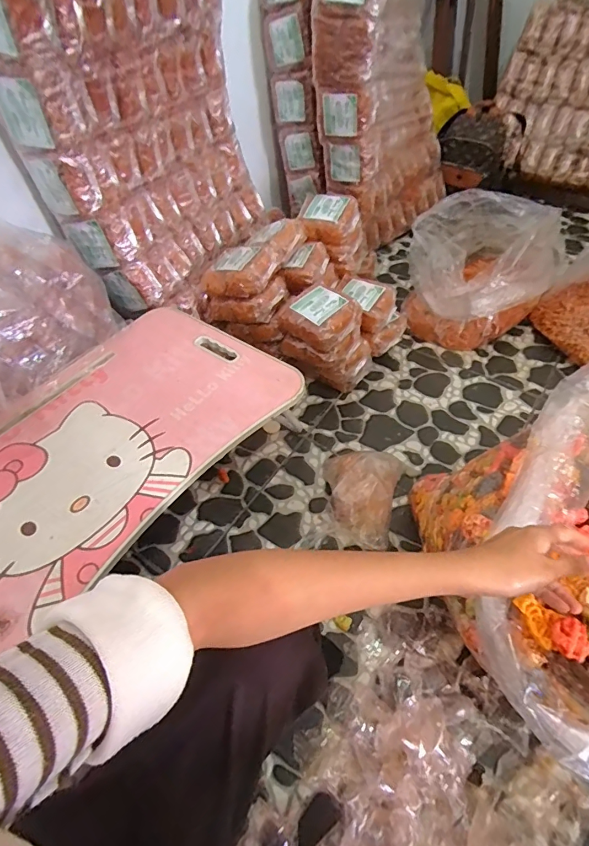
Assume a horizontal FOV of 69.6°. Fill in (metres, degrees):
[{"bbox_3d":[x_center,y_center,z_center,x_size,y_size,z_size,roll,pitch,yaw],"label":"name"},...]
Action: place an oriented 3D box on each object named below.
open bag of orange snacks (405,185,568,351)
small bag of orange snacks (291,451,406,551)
[{"bbox_3d":[0.498,-0.419,1.131,0.352,0.288,0.398,22,55,21],"label":"open bag of orange snacks"},{"bbox_3d":[0.130,0.122,0.806,0.163,0.134,0.180,10,52,12],"label":"small bag of orange snacks"}]

